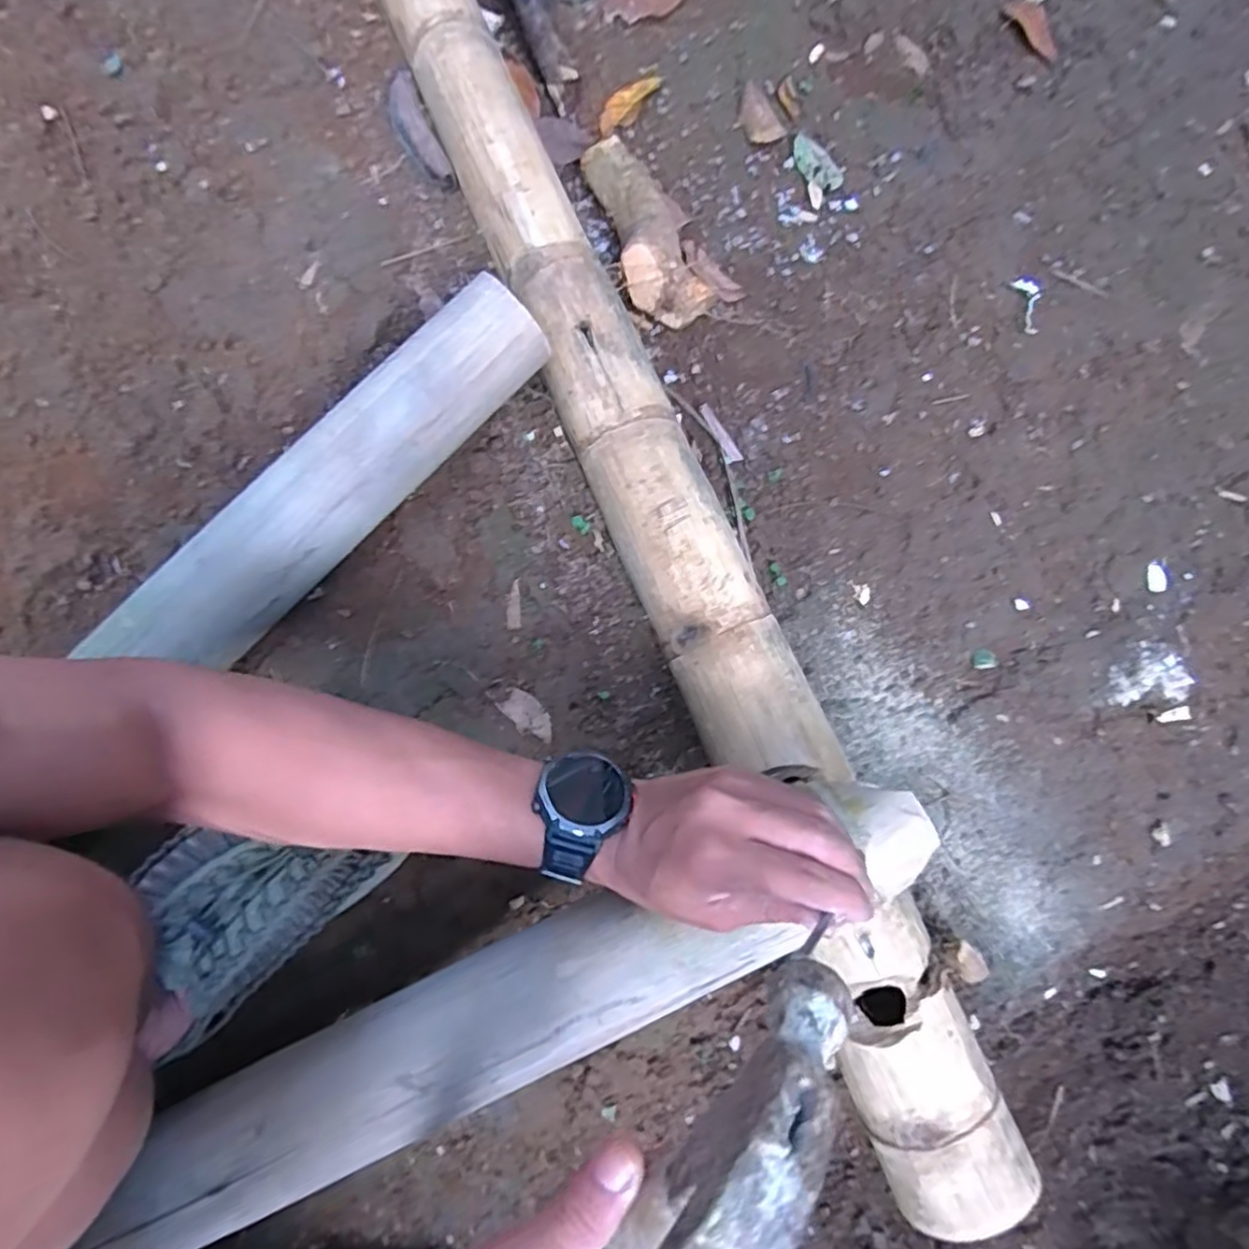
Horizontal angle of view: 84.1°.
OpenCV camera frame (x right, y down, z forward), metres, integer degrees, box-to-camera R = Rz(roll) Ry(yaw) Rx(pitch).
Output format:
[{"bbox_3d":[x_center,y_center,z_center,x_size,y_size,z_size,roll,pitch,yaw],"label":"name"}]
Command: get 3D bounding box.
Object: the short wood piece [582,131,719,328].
[{"bbox_3d":[0.022,-0.379,0.661,0.082,0.051,0.184,-23,80,-5],"label":"short wood piece"}]

